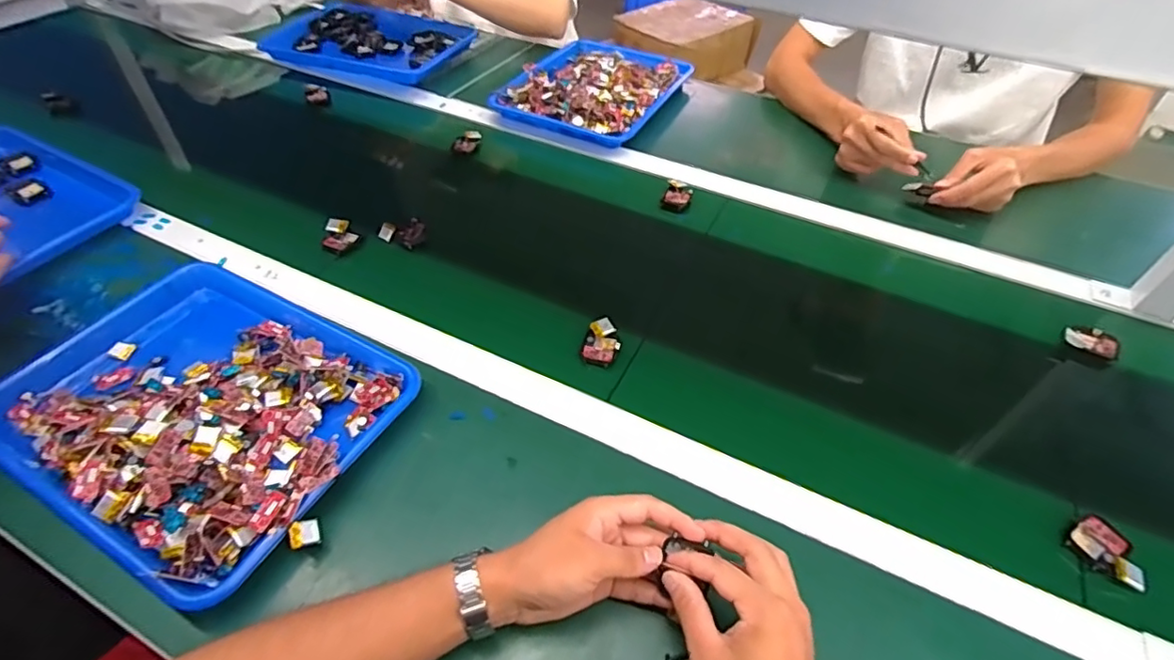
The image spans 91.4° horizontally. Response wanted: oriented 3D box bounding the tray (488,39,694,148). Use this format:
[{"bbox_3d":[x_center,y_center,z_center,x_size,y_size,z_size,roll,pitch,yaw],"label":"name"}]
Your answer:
[{"bbox_3d":[0.021,-0.415,0.972,0.240,0.035,0.303,22,51,17],"label":"tray"}]

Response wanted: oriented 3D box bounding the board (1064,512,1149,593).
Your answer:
[{"bbox_3d":[0.428,0.181,0.466,0.042,0.010,0.052,-26,54,-23],"label":"board"}]

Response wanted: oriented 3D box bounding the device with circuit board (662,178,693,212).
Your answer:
[{"bbox_3d":[0.125,-0.185,0.787,0.036,0.006,0.052,22,66,3],"label":"device with circuit board"}]

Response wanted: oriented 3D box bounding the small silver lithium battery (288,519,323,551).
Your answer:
[{"bbox_3d":[-0.220,0.159,0.448,0.005,0.027,0.020,-22,75,26],"label":"small silver lithium battery"}]

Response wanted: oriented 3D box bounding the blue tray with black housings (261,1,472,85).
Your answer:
[{"bbox_3d":[-0.392,-0.537,1.063,0.314,0.034,0.241,19,50,15],"label":"blue tray with black housings"}]

